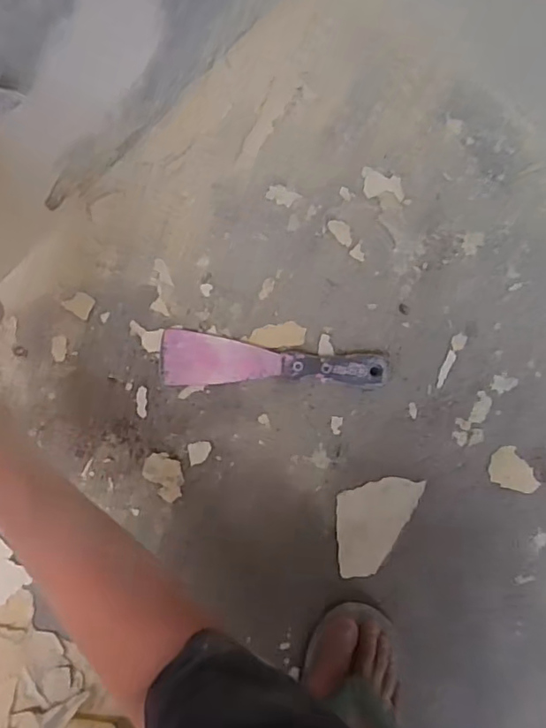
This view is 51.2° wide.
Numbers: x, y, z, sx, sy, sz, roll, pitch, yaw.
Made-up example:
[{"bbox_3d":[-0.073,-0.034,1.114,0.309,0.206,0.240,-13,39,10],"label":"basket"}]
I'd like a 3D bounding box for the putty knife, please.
[{"bbox_3d":[0.002,0.002,0.505,0.197,0.017,0.045,5,90,-8],"label":"putty knife"}]

